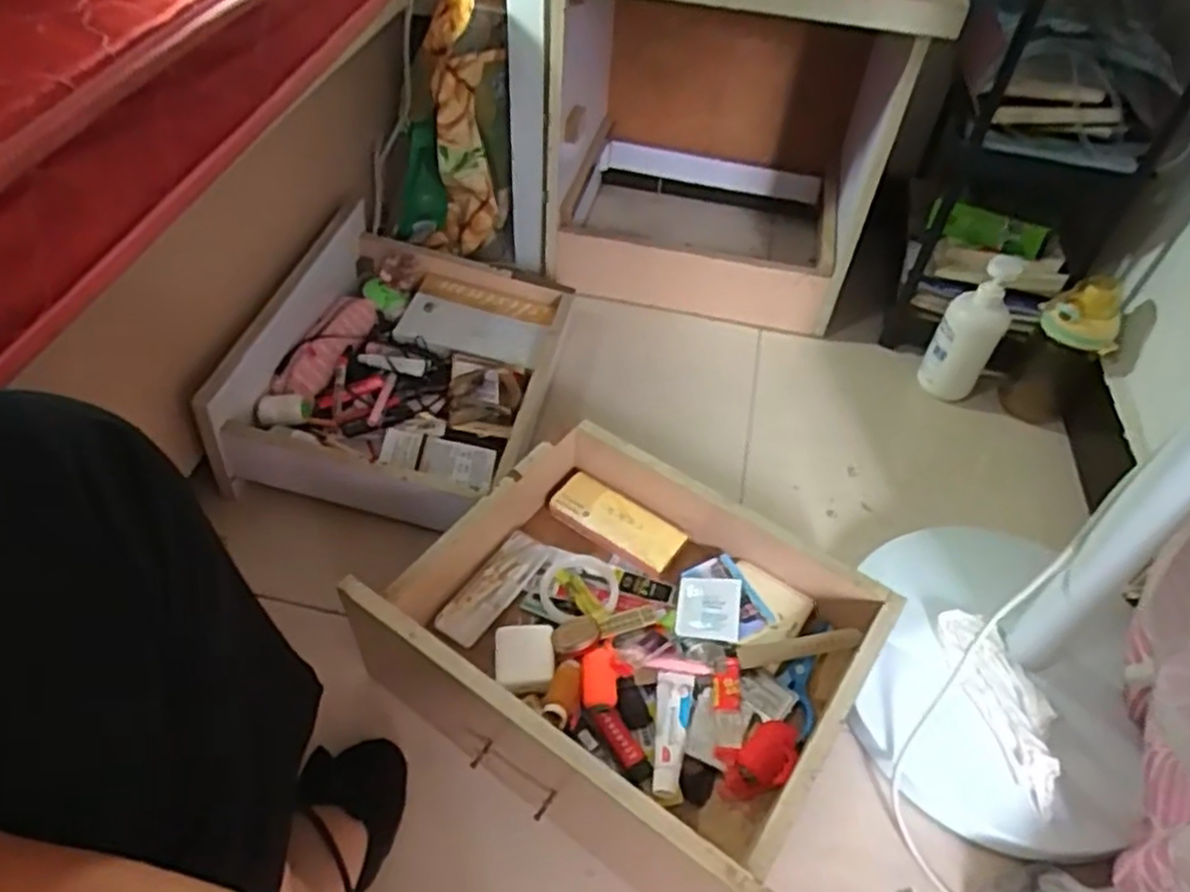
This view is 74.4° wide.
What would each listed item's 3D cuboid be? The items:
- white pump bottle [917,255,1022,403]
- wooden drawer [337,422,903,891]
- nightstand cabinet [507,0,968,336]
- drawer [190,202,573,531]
[{"bbox_3d":[0.480,-0.143,1.011,0.073,0.197,0.064,26,51,17],"label":"white pump bottle"},{"bbox_3d":[0.036,0.159,0.702,0.374,0.134,0.323,31,53,21],"label":"wooden drawer"},{"bbox_3d":[0.151,-0.458,1.120,0.501,0.496,0.409,9,48,3],"label":"nightstand cabinet"},{"bbox_3d":[-0.221,-0.109,0.934,0.322,0.114,0.398,10,48,4],"label":"drawer"}]

